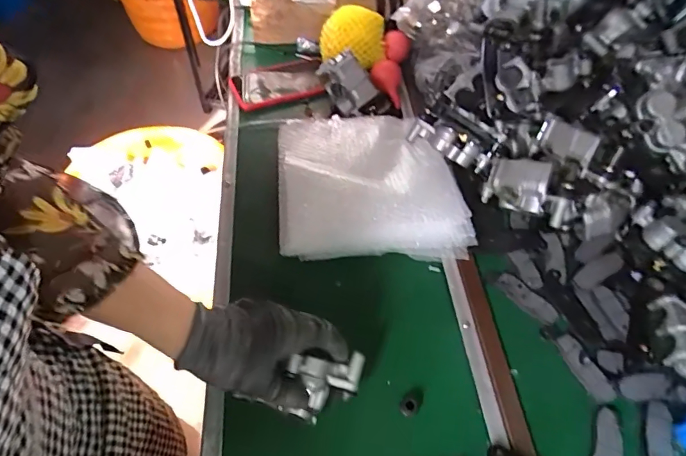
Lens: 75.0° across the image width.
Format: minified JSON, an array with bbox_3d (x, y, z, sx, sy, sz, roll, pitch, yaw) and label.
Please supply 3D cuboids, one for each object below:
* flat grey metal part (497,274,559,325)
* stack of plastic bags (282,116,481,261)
[{"bbox_3d":[0.212,0.081,0.516,0.027,0.005,0.074,-37,63,-25],"label":"flat grey metal part"},{"bbox_3d":[0.029,-0.063,0.561,0.211,0.062,0.205,-3,54,-4],"label":"stack of plastic bags"}]

